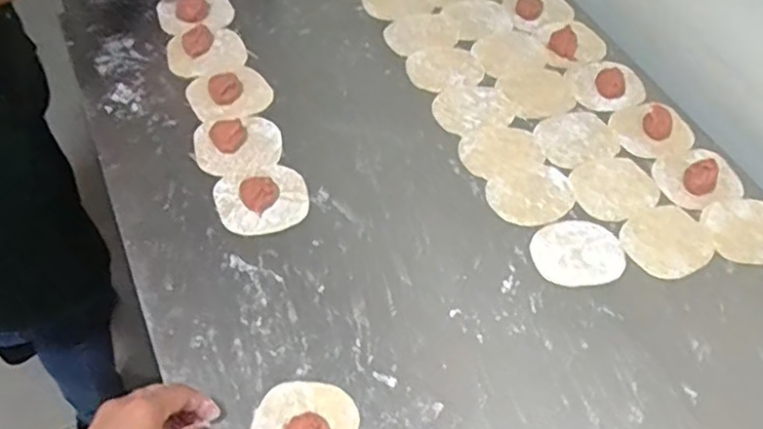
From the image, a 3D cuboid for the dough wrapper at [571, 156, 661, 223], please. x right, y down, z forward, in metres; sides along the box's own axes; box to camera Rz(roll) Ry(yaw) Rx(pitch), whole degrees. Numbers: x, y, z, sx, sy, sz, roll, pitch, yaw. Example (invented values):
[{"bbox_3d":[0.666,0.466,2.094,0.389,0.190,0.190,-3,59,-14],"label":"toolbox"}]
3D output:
[{"bbox_3d":[0.237,-0.028,0.695,0.088,0.004,0.078,-14,56,-15],"label":"dough wrapper"}]

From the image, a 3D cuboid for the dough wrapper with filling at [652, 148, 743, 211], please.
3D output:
[{"bbox_3d":[0.326,-0.044,0.699,0.083,0.029,0.070,-14,56,-15],"label":"dough wrapper with filling"}]

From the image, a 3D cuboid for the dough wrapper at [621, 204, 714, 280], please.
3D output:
[{"bbox_3d":[0.274,0.026,0.655,0.086,0.004,0.073,-21,58,-20],"label":"dough wrapper"}]

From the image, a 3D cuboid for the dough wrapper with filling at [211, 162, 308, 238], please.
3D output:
[{"bbox_3d":[-0.113,-0.021,0.652,0.085,0.022,0.075,-14,56,-15],"label":"dough wrapper with filling"}]

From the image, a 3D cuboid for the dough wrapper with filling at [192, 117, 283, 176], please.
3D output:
[{"bbox_3d":[-0.146,-0.078,0.693,0.086,0.022,0.074,-9,55,-12],"label":"dough wrapper with filling"}]

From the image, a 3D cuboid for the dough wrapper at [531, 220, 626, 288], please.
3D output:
[{"bbox_3d":[0.184,0.035,0.640,0.087,0.004,0.071,-9,55,-12],"label":"dough wrapper"}]

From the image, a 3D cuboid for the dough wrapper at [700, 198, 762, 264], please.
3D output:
[{"bbox_3d":[0.361,0.016,0.670,0.081,0.004,0.072,-6,56,-5],"label":"dough wrapper"}]

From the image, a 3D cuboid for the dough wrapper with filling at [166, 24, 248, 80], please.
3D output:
[{"bbox_3d":[-0.198,-0.184,0.776,0.088,0.020,0.081,3,53,-4],"label":"dough wrapper with filling"}]

